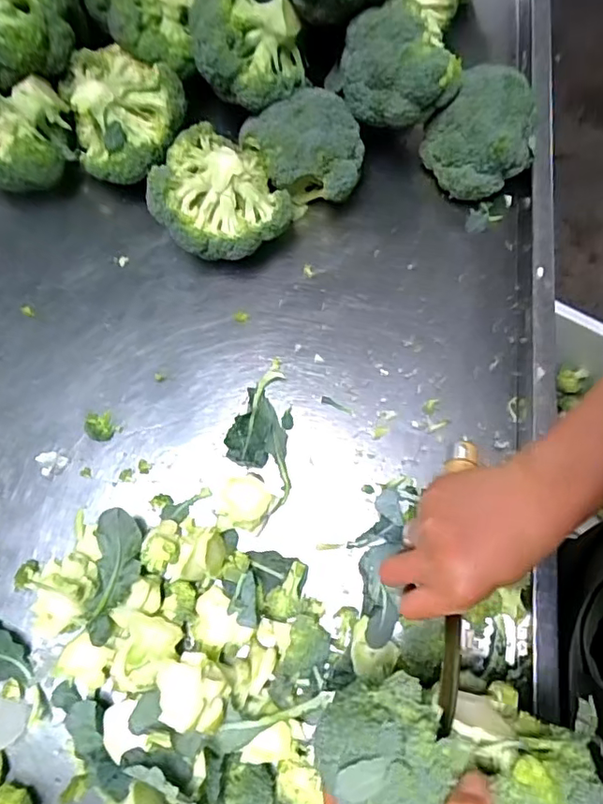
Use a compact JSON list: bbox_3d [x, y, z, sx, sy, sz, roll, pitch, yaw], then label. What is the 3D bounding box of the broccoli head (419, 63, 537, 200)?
[{"bbox_3d":[0.184,-0.266,0.575,0.092,0.108,0.086,-1,73,2],"label":"broccoli head"}]

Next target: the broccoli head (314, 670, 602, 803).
[{"bbox_3d":[0.090,0.213,0.330,0.159,0.107,0.086,11,74,4],"label":"broccoli head"}]

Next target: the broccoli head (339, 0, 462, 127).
[{"bbox_3d":[0.093,-0.309,0.520,0.108,0.076,0.073,-6,73,0],"label":"broccoli head"}]

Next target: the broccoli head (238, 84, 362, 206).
[{"bbox_3d":[0.006,-0.245,0.574,0.111,0.099,0.096,-17,74,-4],"label":"broccoli head"}]

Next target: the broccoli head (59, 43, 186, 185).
[{"bbox_3d":[-0.179,-0.295,0.573,0.119,0.071,0.134,-24,74,-5],"label":"broccoli head"}]

